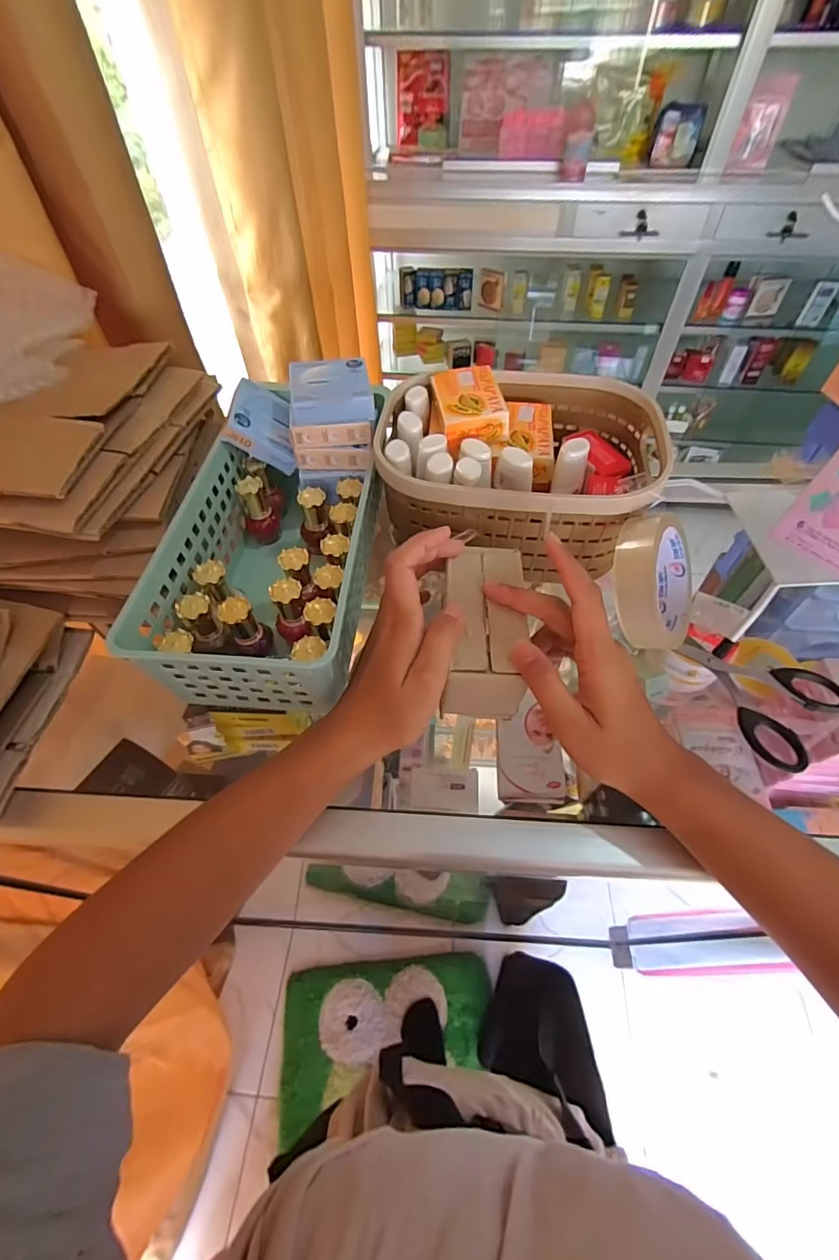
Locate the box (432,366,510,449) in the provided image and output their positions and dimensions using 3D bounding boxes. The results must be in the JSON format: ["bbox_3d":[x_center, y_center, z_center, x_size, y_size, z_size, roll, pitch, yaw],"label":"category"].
[{"bbox_3d":[0.041,-0.184,0.389,0.049,0.023,0.073,-7,54,-4],"label":"box"}]

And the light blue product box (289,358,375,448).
[{"bbox_3d":[-0.071,-0.187,0.391,0.064,0.041,0.059,-6,54,-3],"label":"light blue product box"}]

